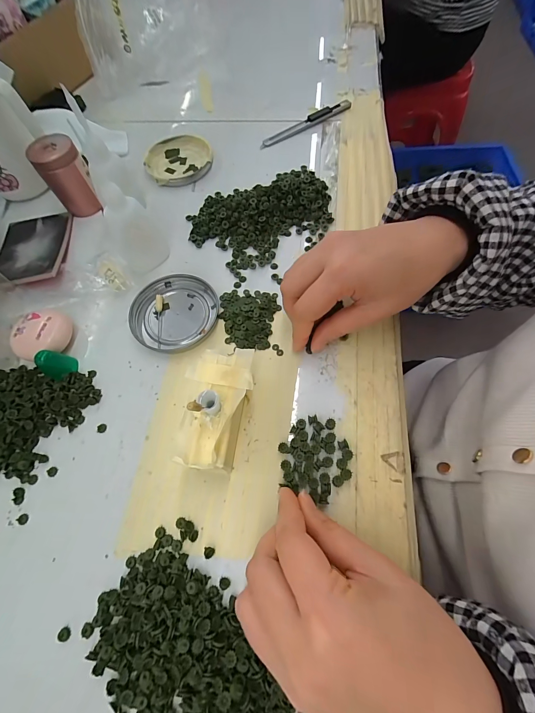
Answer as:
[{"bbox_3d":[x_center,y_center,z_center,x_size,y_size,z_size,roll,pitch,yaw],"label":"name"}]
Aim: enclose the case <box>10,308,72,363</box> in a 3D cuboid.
[{"bbox_3d":[-0.196,-0.016,0.271,0.042,0.024,0.042,-1,66,2],"label":"case"}]

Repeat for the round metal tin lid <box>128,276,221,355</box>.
[{"bbox_3d":[-0.086,-0.041,0.284,0.074,0.007,0.079,-1,66,2],"label":"round metal tin lid"}]

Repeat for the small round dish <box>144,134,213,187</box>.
[{"bbox_3d":[-0.108,-0.240,0.376,0.078,0.012,0.083,-1,66,2],"label":"small round dish"}]

